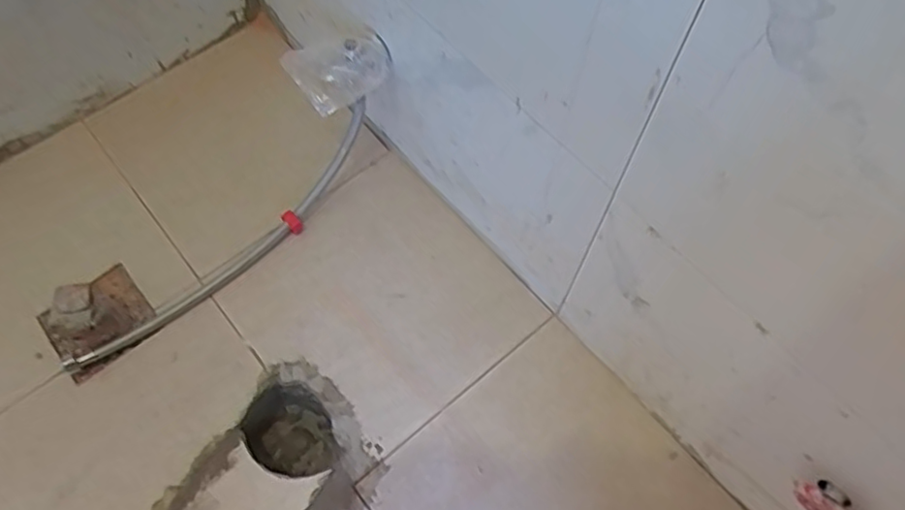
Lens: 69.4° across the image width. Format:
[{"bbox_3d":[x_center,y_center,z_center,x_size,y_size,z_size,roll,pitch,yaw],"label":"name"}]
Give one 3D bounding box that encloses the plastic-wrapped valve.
[{"bbox_3d":[-0.114,-0.187,0.656,0.091,0.058,0.063,-34,68,-16],"label":"plastic-wrapped valve"}]

